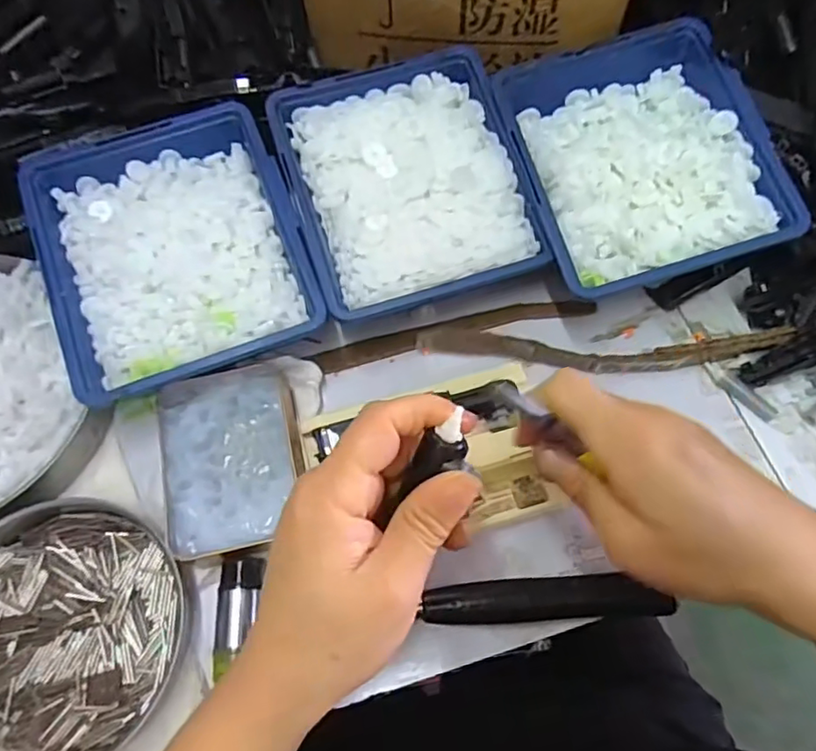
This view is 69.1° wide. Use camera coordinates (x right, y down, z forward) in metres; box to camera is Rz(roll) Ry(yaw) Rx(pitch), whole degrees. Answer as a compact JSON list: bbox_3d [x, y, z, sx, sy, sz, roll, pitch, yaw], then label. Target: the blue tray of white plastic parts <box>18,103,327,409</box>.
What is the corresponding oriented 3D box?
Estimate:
[{"bbox_3d":[-0.143,-0.081,0.359,0.143,0.038,0.164,-20,66,-7],"label":"blue tray of white plastic parts"}]

